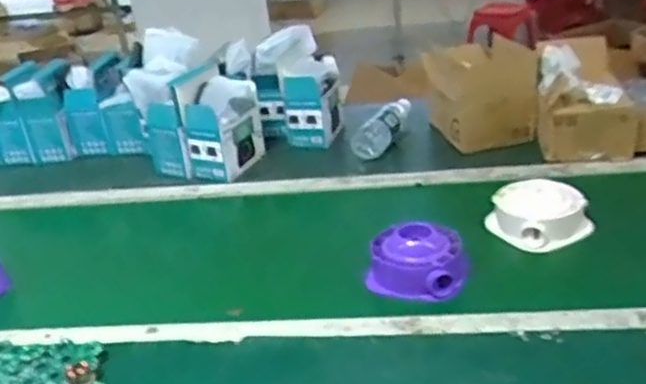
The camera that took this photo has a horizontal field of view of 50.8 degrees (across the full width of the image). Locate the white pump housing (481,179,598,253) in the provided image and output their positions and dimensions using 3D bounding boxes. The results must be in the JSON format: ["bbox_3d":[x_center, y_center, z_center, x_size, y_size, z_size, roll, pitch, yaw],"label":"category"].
[{"bbox_3d":[0.342,0.027,1.077,0.121,0.071,0.137,-14,27,-15],"label":"white pump housing"}]

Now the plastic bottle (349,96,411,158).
[{"bbox_3d":[0.127,-0.135,1.441,0.083,0.076,0.192,4,28,20],"label":"plastic bottle"}]

